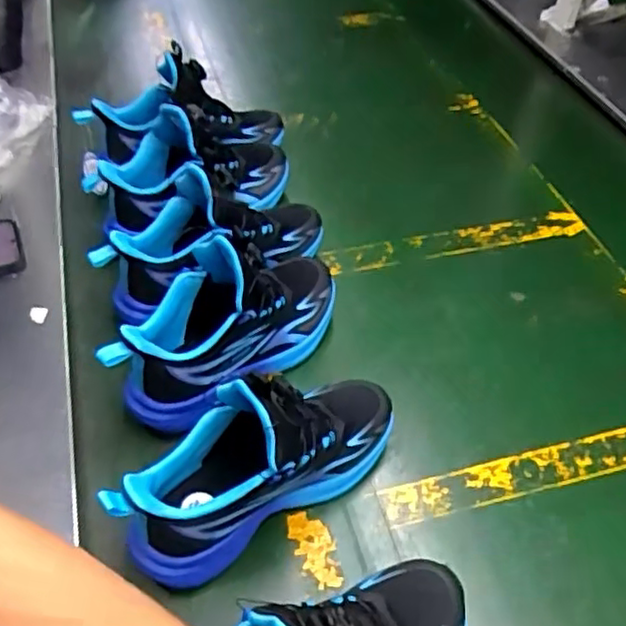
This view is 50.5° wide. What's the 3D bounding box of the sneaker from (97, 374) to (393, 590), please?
[{"bbox_3d":[-0.038,0.106,0.520,0.242,0.138,0.089,-27,54,-26],"label":"sneaker"}]

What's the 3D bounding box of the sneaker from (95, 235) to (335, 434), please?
[{"bbox_3d":[-0.084,-0.007,0.621,0.243,0.138,0.117,-32,56,-29],"label":"sneaker"}]

